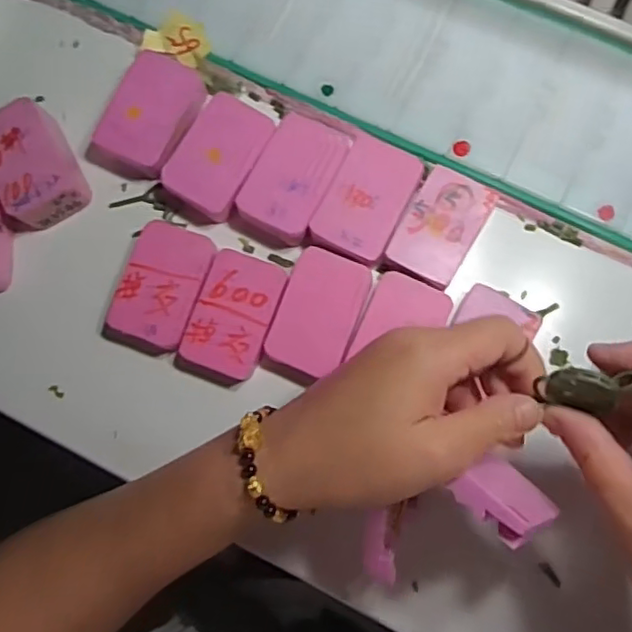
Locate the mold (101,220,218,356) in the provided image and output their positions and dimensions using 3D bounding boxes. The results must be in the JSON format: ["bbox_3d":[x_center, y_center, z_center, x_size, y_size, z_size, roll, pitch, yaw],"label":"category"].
[{"bbox_3d":[-0.094,-0.016,0.384,0.051,0.021,0.077,19,78,5],"label":"mold"}]

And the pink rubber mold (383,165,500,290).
[{"bbox_3d":[0.076,-0.054,0.376,0.043,0.008,0.066,28,79,7],"label":"pink rubber mold"}]

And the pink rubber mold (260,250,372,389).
[{"bbox_3d":[0.001,0.001,0.378,0.047,0.021,0.075,19,78,5],"label":"pink rubber mold"}]

